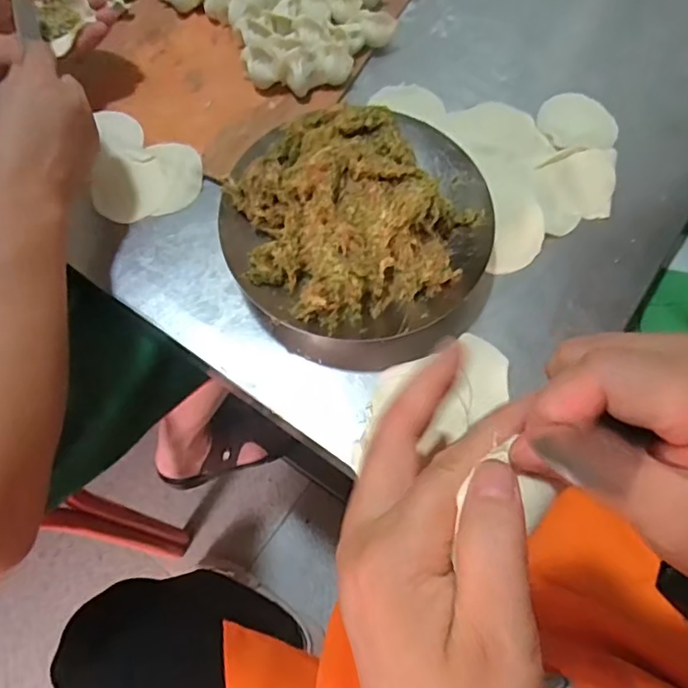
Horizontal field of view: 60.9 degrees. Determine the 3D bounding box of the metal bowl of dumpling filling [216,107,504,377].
[{"bbox_3d":[0.015,-0.101,0.471,0.212,0.094,0.201,0,67,-1],"label":"metal bowl of dumpling filling"}]

